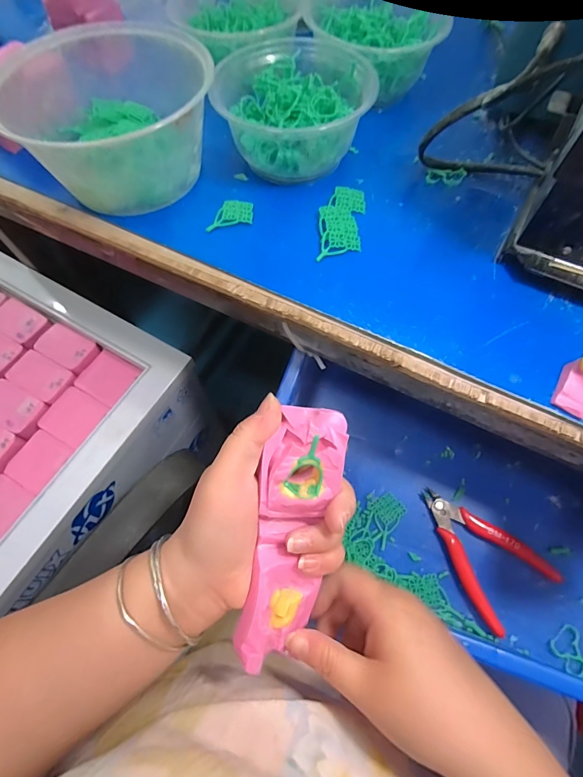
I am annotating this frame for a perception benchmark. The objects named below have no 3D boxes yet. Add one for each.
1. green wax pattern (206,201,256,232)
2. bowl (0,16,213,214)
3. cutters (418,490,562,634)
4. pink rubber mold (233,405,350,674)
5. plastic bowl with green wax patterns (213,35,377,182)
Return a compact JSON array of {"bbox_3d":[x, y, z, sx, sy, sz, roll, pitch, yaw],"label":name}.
[{"bbox_3d":[-0.052,-0.147,0.322,0.040,0.005,0.029,-9,65,-3],"label":"green wax pattern"},{"bbox_3d":[-0.148,-0.224,0.320,0.150,0.082,0.141,0,65,1],"label":"bowl"},{"bbox_3d":[0.166,0.140,0.340,0.072,0.012,0.118,-33,69,-14],"label":"cutters"},{"bbox_3d":[-0.001,0.082,0.219,0.042,0.030,0.142,13,93,8],"label":"pink rubber mold"},{"bbox_3d":[-0.004,-0.247,0.333,0.118,0.051,0.121,0,65,1],"label":"plastic bowl with green wax patterns"}]

